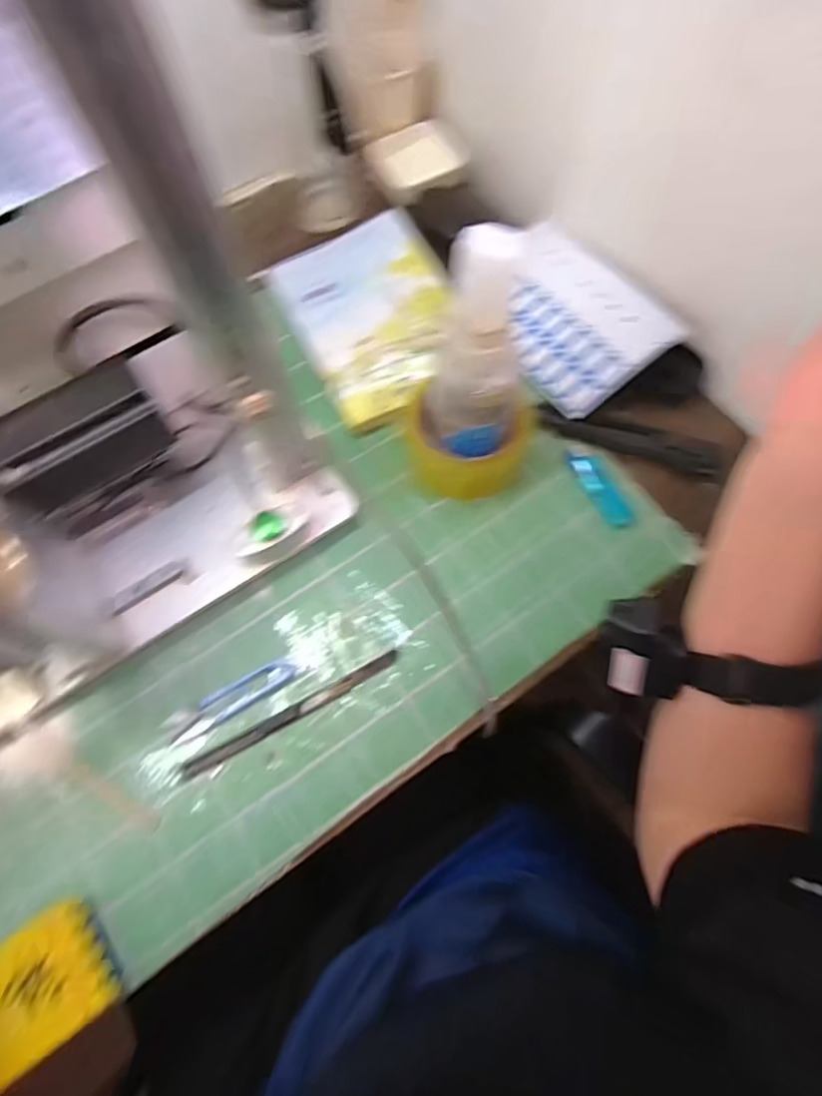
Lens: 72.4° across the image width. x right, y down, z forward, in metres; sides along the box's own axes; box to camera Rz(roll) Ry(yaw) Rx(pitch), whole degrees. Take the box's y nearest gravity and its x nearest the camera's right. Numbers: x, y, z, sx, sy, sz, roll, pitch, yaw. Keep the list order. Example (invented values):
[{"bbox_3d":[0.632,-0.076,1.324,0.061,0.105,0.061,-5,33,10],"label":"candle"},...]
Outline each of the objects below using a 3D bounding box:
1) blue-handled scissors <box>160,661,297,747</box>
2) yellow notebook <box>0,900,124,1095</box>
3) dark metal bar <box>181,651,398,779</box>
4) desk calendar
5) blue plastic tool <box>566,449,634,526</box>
[{"bbox_3d":[-0.132,0.113,0.417,0.100,0.006,0.022,-28,70,-8],"label":"blue-handled scissors"},{"bbox_3d":[-0.227,0.269,0.344,0.082,0.024,0.069,-36,71,-10],"label":"yellow notebook"},{"bbox_3d":[-0.087,0.121,0.413,0.170,0.008,0.011,-28,70,-8],"label":"dark metal bar"},{"bbox_3d":[0.148,-0.197,0.492,0.119,0.053,0.184,-32,72,-9],"label":"desk calendar"},{"bbox_3d":[0.158,-0.051,0.467,0.024,0.006,0.076,-26,70,-7],"label":"blue plastic tool"}]

